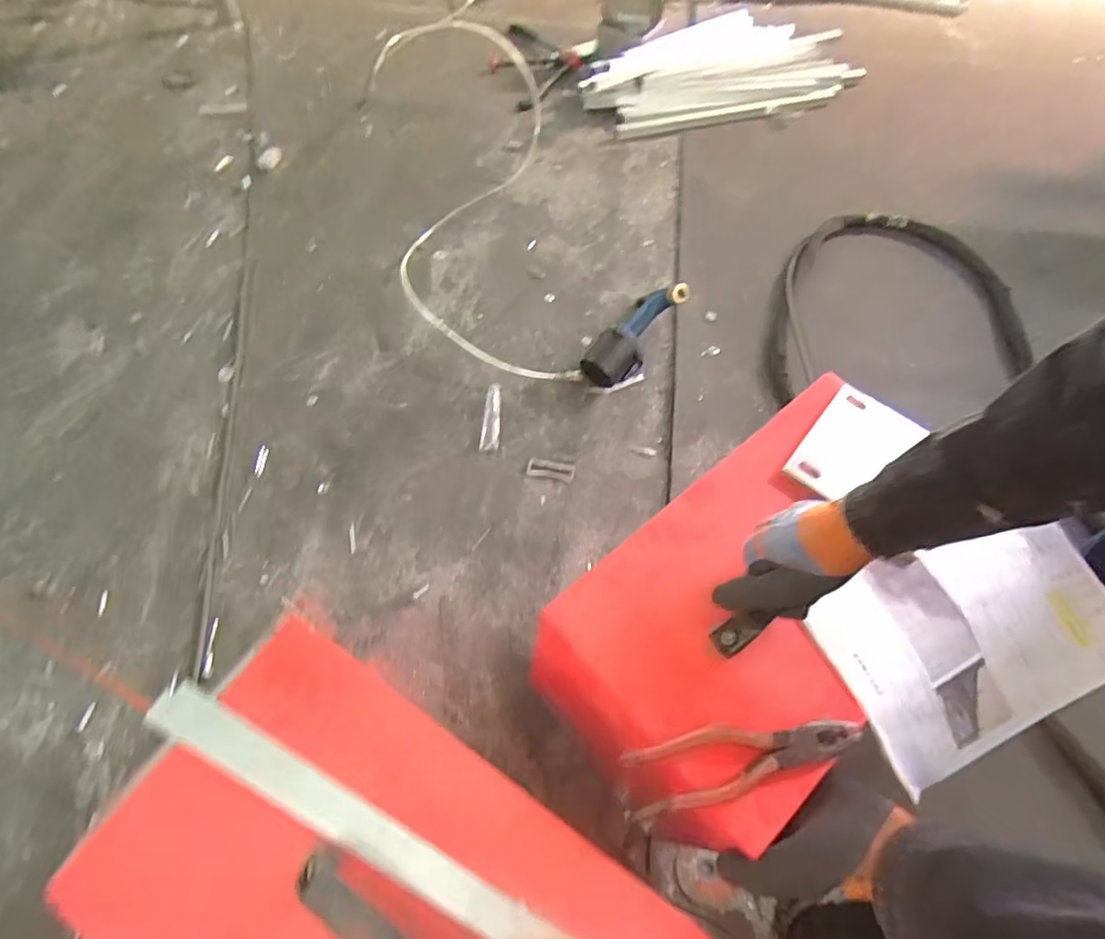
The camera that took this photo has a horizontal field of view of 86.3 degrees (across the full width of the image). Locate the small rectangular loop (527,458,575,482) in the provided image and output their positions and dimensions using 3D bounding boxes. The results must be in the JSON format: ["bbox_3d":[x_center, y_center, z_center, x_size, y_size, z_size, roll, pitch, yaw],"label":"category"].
[{"bbox_3d":[-0.003,0.001,1.034,0.081,0.009,0.032,8,59,3],"label":"small rectangular loop"}]

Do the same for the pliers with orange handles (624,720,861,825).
[{"bbox_3d":[0.149,0.232,0.473,0.189,0.024,0.050,-10,60,-7],"label":"pliers with orange handles"}]

